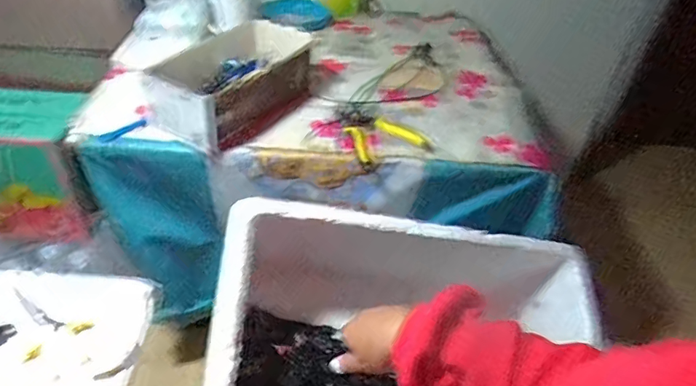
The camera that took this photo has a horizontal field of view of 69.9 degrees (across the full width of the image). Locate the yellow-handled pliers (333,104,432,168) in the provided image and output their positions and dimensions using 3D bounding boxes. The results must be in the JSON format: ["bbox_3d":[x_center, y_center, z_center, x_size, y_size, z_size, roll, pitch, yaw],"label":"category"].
[{"bbox_3d":[0.044,-0.100,0.784,0.117,0.028,0.133,-15,45,-24],"label":"yellow-handled pliers"}]

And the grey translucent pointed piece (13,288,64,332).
[{"bbox_3d":[-0.327,0.122,0.518,0.079,0.004,0.014,25,44,20],"label":"grey translucent pointed piece"}]

